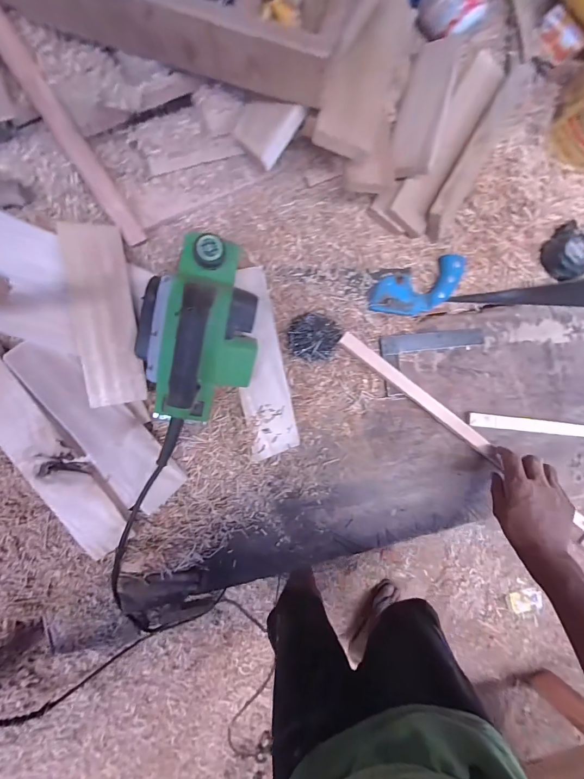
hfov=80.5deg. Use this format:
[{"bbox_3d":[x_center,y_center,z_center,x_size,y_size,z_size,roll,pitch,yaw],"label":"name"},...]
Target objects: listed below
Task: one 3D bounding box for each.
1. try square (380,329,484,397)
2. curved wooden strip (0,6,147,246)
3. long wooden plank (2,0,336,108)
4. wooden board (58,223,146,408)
[{"bbox_3d":[0.242,-0.049,0.581,0.186,0.009,0.098,-7,85,-7],"label":"try square"},{"bbox_3d":[-0.296,-0.345,0.420,0.029,0.020,0.346,-33,112,-9],"label":"curved wooden strip"},{"bbox_3d":[-0.142,-0.381,0.367,0.366,0.083,0.025,16,82,-5],"label":"long wooden plank"},{"bbox_3d":[-0.246,-0.095,0.455,0.072,0.015,0.228,-9,96,-27],"label":"wooden board"}]

